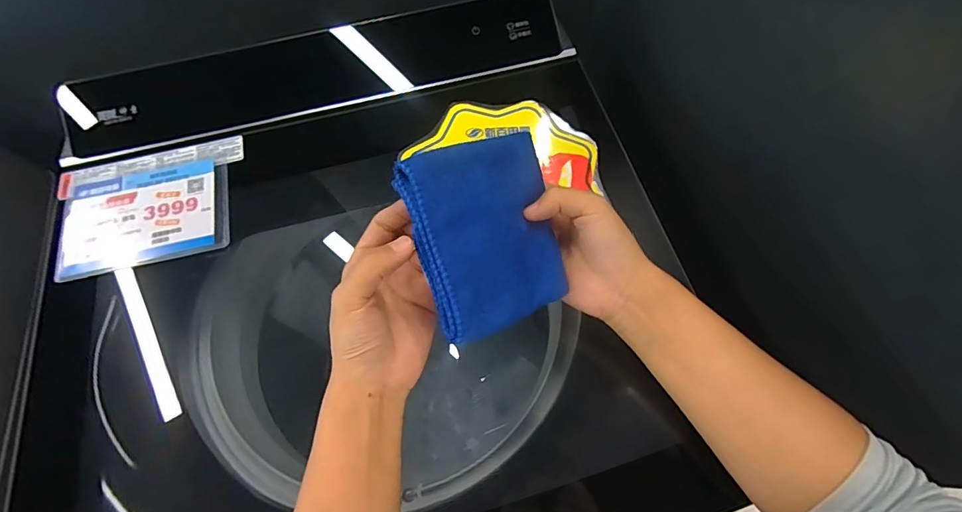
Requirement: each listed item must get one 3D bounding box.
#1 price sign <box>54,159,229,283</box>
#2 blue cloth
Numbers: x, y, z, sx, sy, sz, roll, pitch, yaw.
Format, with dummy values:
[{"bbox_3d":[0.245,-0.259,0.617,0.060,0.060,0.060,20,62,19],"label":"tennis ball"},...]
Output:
[{"bbox_3d":[-0.328,-0.038,0.430,0.154,0.010,0.106,-13,65,-4],"label":"price sign"},{"bbox_3d":[0.007,-0.016,0.301,0.108,0.012,0.124,-19,94,-34],"label":"blue cloth"}]

